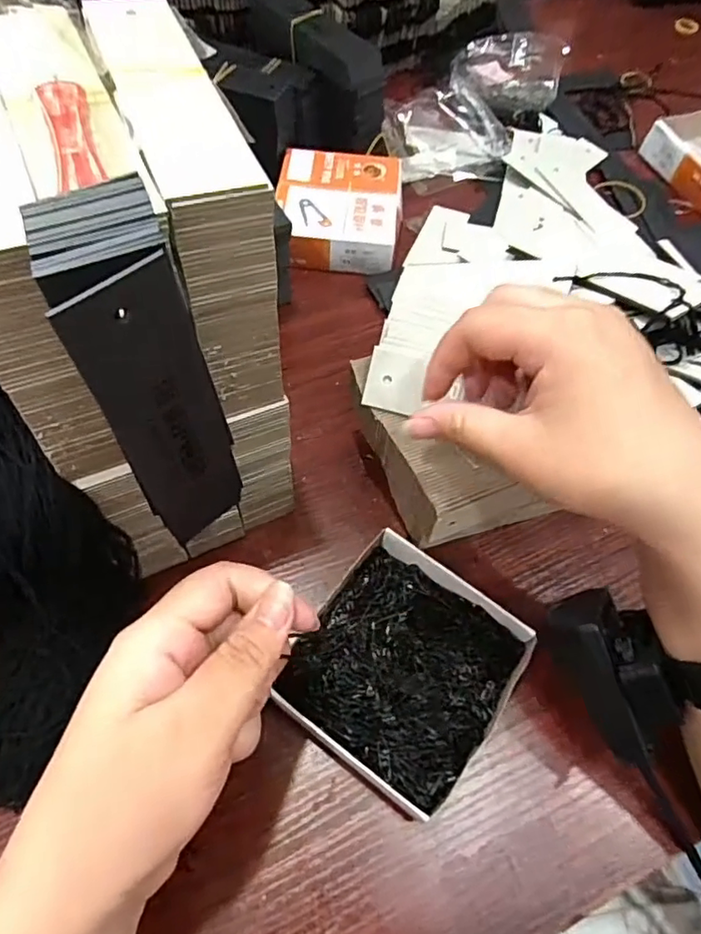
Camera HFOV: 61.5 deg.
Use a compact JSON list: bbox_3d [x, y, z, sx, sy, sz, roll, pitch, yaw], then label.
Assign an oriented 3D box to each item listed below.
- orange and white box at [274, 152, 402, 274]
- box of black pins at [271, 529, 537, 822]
[{"bbox_3d":[-0.008,-0.209,0.477,0.096,0.026,0.115,4,60,-1],"label":"orange and white box"},{"bbox_3d":[0.028,0.101,0.303,0.100,0.021,0.110,33,64,15],"label":"box of black pins"}]

